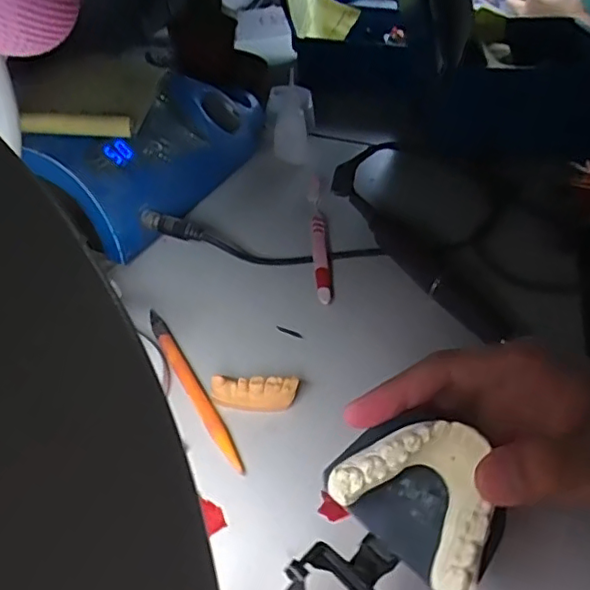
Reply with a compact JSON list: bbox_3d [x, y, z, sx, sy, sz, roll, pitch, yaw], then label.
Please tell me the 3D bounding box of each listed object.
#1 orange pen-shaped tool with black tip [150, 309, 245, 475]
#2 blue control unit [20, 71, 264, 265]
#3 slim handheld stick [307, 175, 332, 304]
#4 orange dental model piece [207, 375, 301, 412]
[{"bbox_3d":[-0.063,0.053,0.363,0.011,0.006,0.135,-20,46,-23],"label":"orange pen-shaped tool with black tip"},{"bbox_3d":[-0.103,-0.133,0.521,0.095,0.079,0.261,23,45,22],"label":"blue control unit"},{"bbox_3d":[0.019,-0.054,0.494,0.012,0.012,0.177,0,41,-2],"label":"slim handheld stick"},{"bbox_3d":[-0.024,0.059,0.351,0.050,0.020,0.014,0,41,-3],"label":"orange dental model piece"}]

